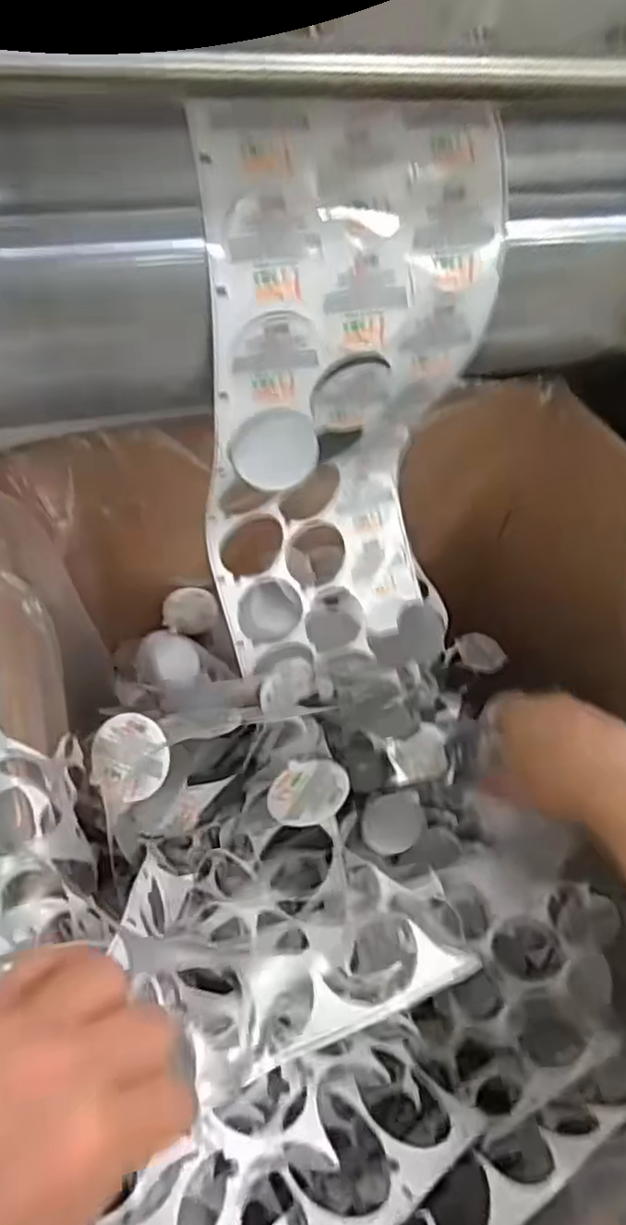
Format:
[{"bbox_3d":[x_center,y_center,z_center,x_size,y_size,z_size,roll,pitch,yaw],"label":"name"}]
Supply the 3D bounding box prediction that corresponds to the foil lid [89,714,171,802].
[{"bbox_3d":[-0.116,0.091,0.449,0.052,0.009,0.052,-3,78,15],"label":"foil lid"}]

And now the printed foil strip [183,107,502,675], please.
[{"bbox_3d":[0.018,-0.102,0.484,0.177,0.390,0.079,-12,52,-16],"label":"printed foil strip"}]

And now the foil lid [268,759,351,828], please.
[{"bbox_3d":[-0.003,0.116,0.461,0.052,0.004,0.050,-12,36,9],"label":"foil lid"}]

